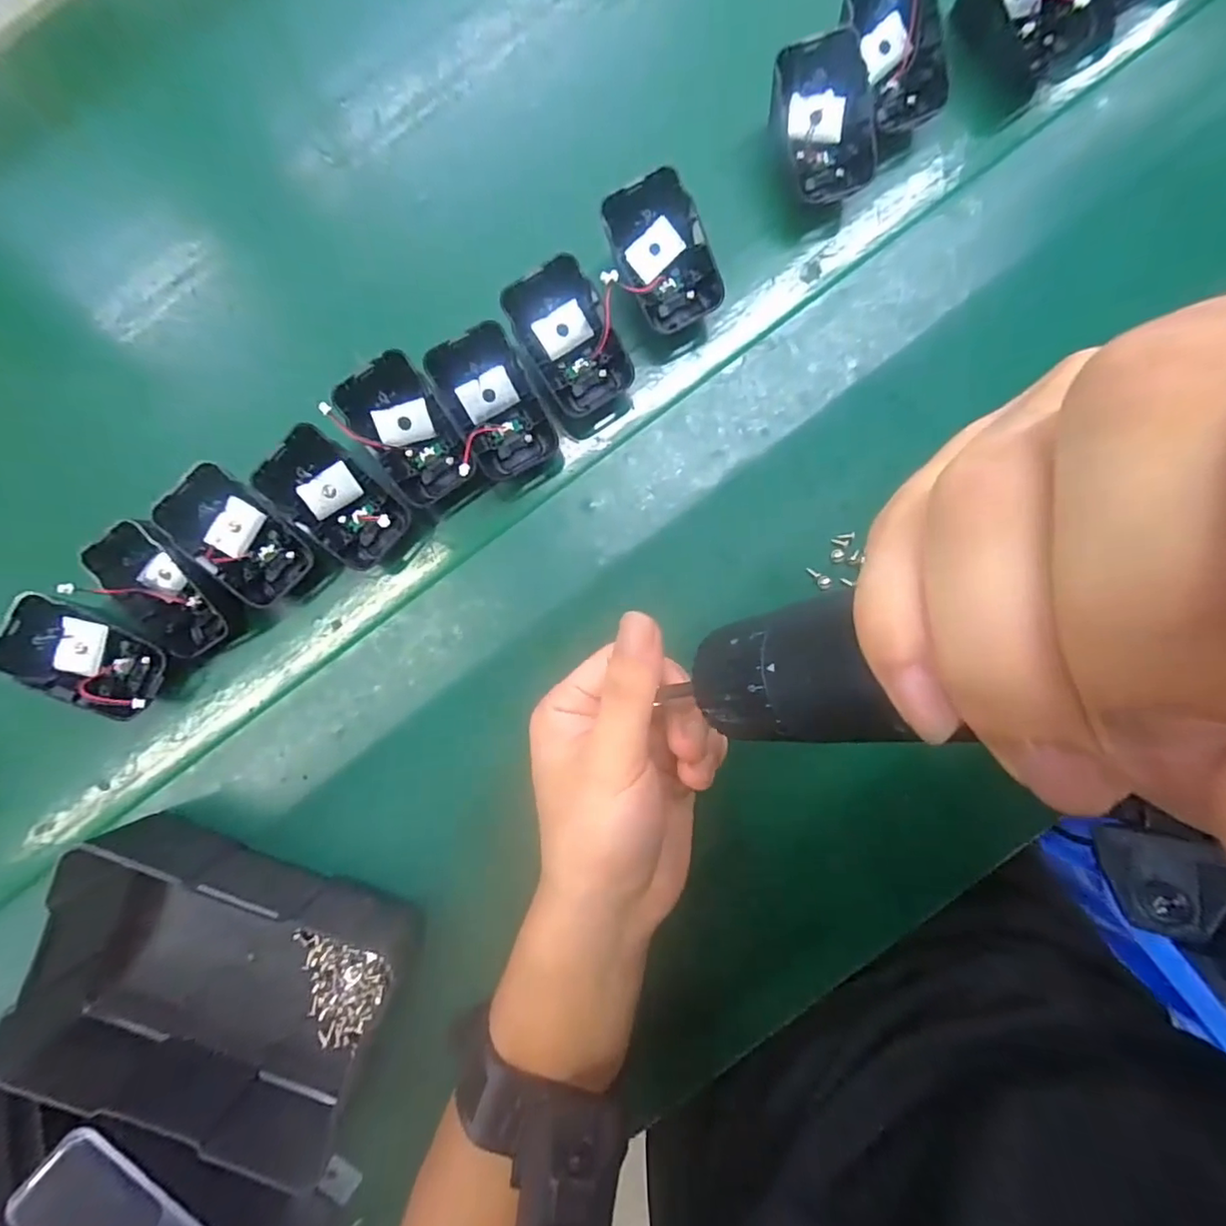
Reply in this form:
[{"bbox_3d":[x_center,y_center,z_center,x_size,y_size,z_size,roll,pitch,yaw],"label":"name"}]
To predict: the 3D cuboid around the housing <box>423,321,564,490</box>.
[{"bbox_3d":[-0.062,-0.104,0.294,0.045,0.019,0.074,-32,113,-8],"label":"housing"}]

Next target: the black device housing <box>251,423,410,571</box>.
[{"bbox_3d":[-0.143,-0.057,0.292,0.043,0.021,0.069,-46,114,-2],"label":"black device housing"}]

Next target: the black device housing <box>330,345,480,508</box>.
[{"bbox_3d":[-0.107,-0.093,0.295,0.042,0.021,0.070,-33,116,-3],"label":"black device housing"}]

